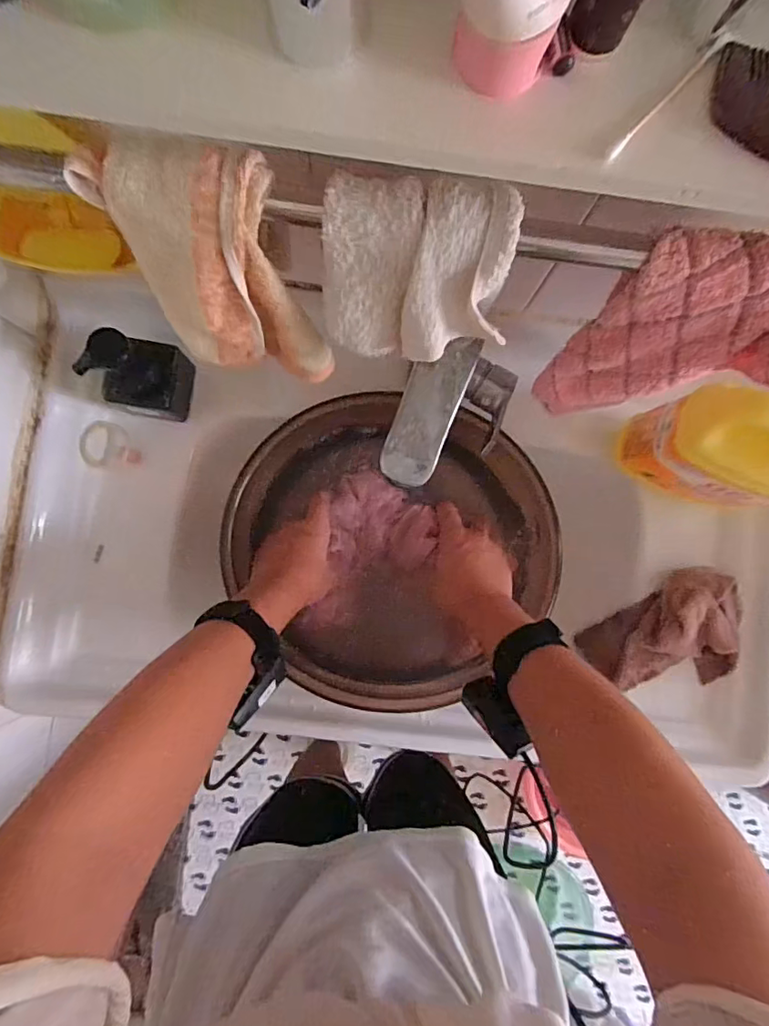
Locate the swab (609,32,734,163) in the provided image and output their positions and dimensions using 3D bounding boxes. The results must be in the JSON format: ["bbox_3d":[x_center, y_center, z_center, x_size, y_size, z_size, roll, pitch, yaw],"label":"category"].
[{"bbox_3d":[0.112,-0.164,0.206,0.004,0.004,0.070,44,85,0],"label":"swab"}]

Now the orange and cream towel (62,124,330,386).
[{"bbox_3d":[-0.100,-0.146,0.334,0.121,0.165,0.057,3,87,-3],"label":"orange and cream towel"}]

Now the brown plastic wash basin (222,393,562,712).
[{"bbox_3d":[0.012,0.028,0.560,0.315,0.087,0.314,0,87,-3],"label":"brown plastic wash basin"}]

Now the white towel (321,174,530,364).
[{"bbox_3d":[0.018,-0.135,0.310,0.104,0.110,0.032,9,65,4],"label":"white towel"}]

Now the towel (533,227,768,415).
[{"bbox_3d":[0.206,-0.110,0.361,0.144,0.175,0.064,5,86,-3],"label":"towel"}]

